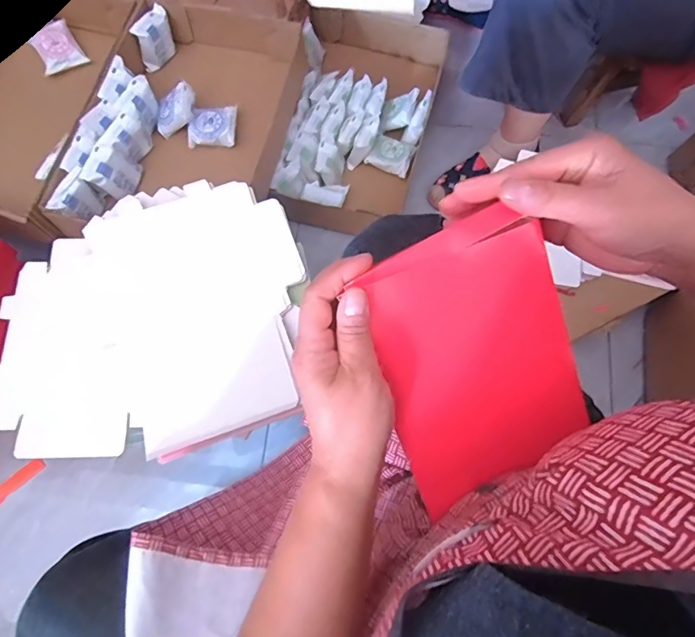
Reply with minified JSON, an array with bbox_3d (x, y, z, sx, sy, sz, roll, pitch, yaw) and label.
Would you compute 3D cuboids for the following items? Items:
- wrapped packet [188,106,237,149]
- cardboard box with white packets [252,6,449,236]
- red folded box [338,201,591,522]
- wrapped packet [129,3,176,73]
[{"bbox_3d":[-0.242,-0.346,0.812,0.079,0.028,0.071,0,74,-1],"label":"wrapped packet"},{"bbox_3d":[0.011,-0.395,0.903,0.280,0.186,0.453,16,74,4],"label":"cardboard box with white packets"},{"bbox_3d":[0.087,0.032,0.306,0.125,0.012,0.184,-22,111,1],"label":"red folded box"},{"bbox_3d":[-0.353,-0.516,0.845,0.033,0.089,0.076,35,76,9],"label":"wrapped packet"}]

